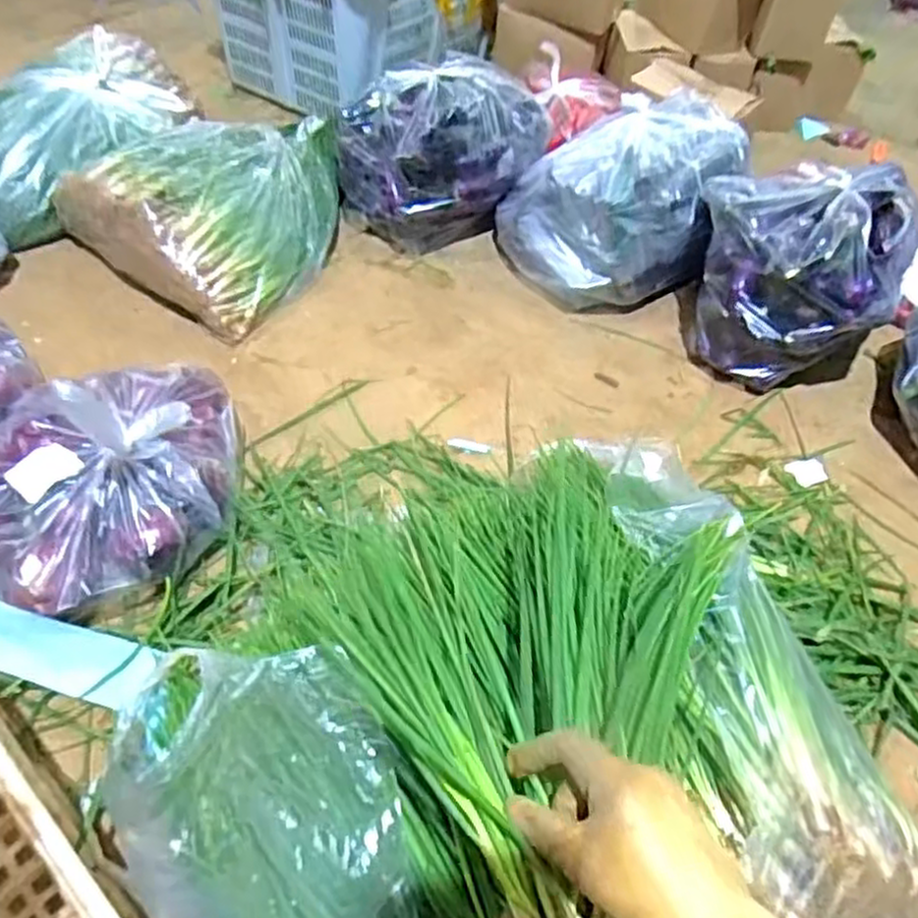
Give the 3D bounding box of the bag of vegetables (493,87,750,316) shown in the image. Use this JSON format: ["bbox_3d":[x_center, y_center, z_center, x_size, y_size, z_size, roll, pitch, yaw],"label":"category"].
[{"bbox_3d":[0.300,-0.500,1.416,0.381,0.238,0.441,23,51,14],"label":"bag of vegetables"}]

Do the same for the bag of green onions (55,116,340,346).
[{"bbox_3d":[-0.412,-0.473,1.357,0.394,0.183,0.470,26,52,16],"label":"bag of green onions"}]

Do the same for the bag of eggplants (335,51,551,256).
[{"bbox_3d":[-0.017,-0.594,1.461,0.377,0.236,0.264,-27,57,-26],"label":"bag of eggplants"}]

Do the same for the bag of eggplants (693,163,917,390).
[{"bbox_3d":[0.544,-0.293,1.241,0.292,0.286,0.274,6,49,-1],"label":"bag of eggplants"}]

